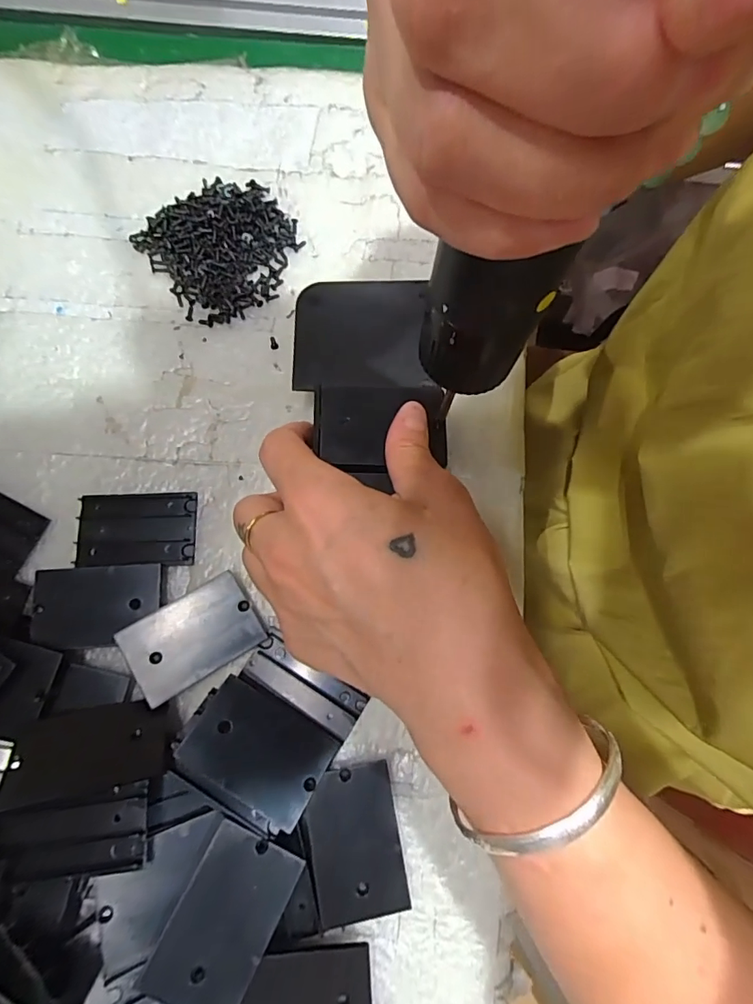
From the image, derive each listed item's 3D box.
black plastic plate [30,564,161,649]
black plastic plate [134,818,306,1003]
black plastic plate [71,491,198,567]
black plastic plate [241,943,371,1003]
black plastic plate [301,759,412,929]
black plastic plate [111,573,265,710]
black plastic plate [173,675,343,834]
[{"bbox_3d":[-0.127,0.047,0.216,0.053,0.006,0.035,-2,76,-1],"label":"black plastic plate"},{"bbox_3d":[-0.056,0.154,0.175,0.035,0.006,0.056,27,68,4],"label":"black plastic plate"},{"bbox_3d":[-0.115,0.013,0.228,0.054,0.004,0.035,-2,76,-1],"label":"black plastic plate"},{"bbox_3d":[-0.028,0.190,0.179,0.052,0.006,0.036,1,82,-8],"label":"black plastic plate"},{"bbox_3d":[-0.009,0.139,0.194,0.036,0.006,0.054,-8,80,-9],"label":"black plastic plate"},{"bbox_3d":[-0.081,0.059,0.210,0.054,0.004,0.035,-29,81,-16],"label":"black plastic plate"},{"bbox_3d":[-0.049,0.103,0.196,0.055,0.004,0.040,33,61,0],"label":"black plastic plate"}]

